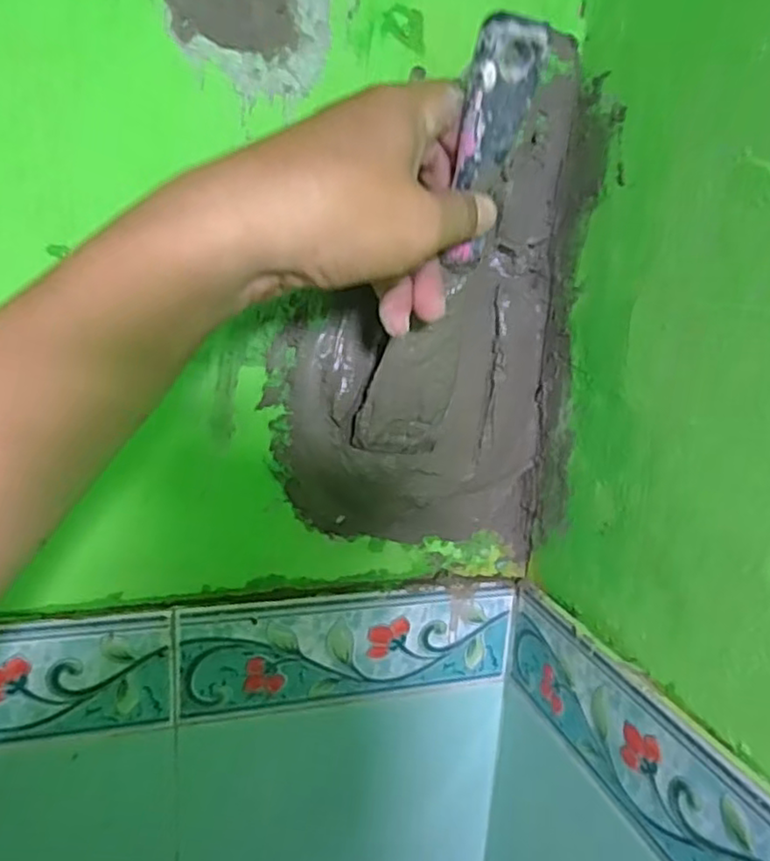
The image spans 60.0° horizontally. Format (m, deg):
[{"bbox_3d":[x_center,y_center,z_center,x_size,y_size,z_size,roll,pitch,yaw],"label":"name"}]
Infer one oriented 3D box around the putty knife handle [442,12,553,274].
[{"bbox_3d":[0.044,-0.119,0.287,0.028,0.102,0.008,-2,32,-22],"label":"putty knife handle"}]

